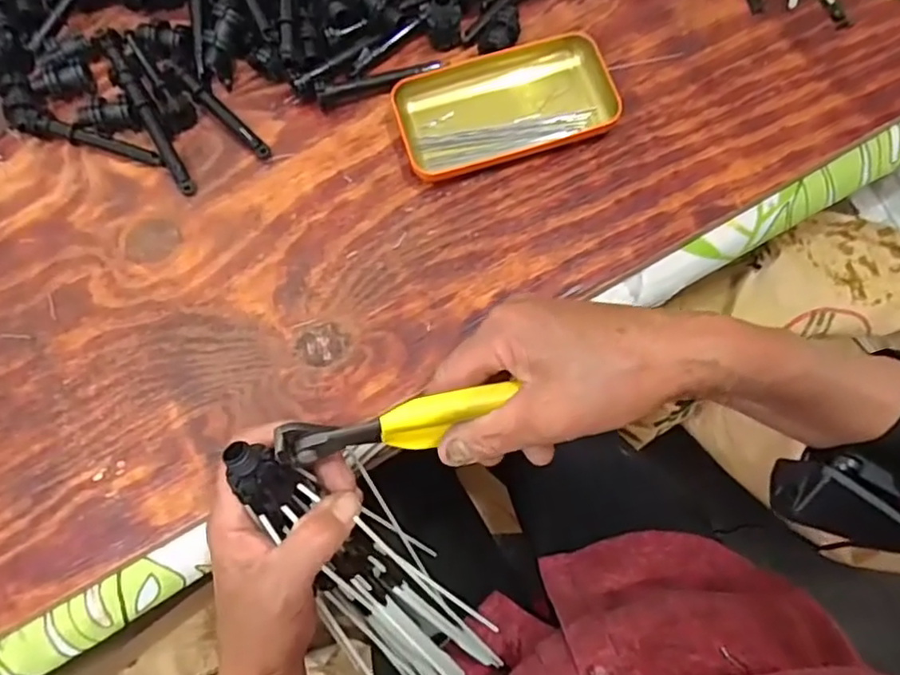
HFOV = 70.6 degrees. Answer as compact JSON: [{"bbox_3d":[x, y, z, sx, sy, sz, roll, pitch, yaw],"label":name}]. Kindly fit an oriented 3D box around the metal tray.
[{"bbox_3d":[0.036,-0.158,0.429,0.141,0.019,0.077,-17,72,-3],"label":"metal tray"}]

